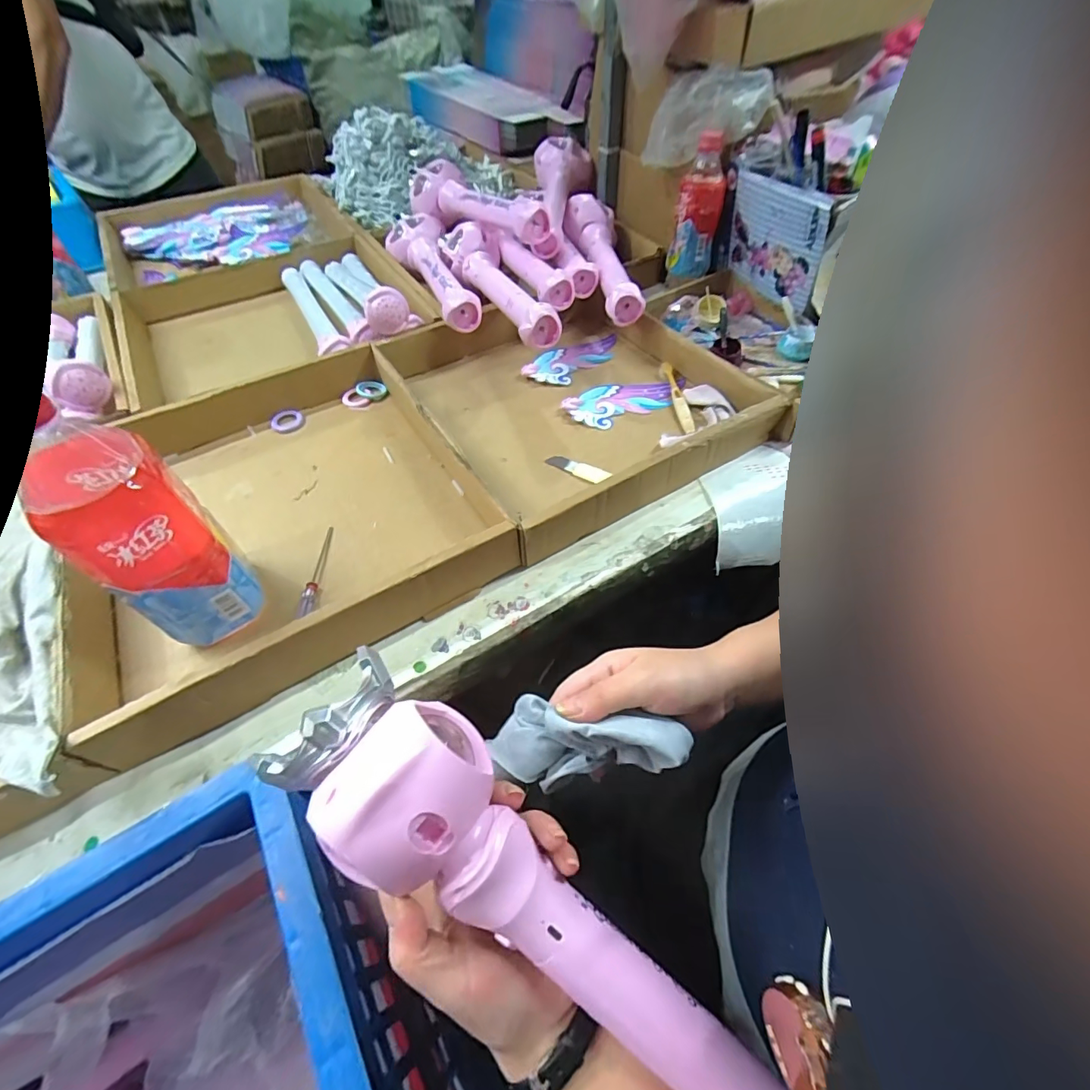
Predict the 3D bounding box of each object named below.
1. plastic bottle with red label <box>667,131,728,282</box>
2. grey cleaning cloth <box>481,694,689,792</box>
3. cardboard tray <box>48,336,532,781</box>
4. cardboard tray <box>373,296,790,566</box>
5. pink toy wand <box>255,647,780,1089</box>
[{"bbox_3d":[0.223,-0.482,0.700,0.065,0.168,0.052,19,56,15],"label":"plastic bottle with red label"},{"bbox_3d":[0.026,0.122,0.302,0.122,0.041,0.048,-3,56,7],"label":"grey cleaning cloth"},{"bbox_3d":[-0.263,-0.050,0.482,0.342,0.067,0.375,-28,60,-18],"label":"cardboard tray"},{"bbox_3d":[0.030,-0.196,0.592,0.352,0.060,0.372,-27,60,-17],"label":"cardboard tray"},{"bbox_3d":[0.015,0.195,0.238,0.344,0.047,0.082,44,63,-3],"label":"pink toy wand"}]

